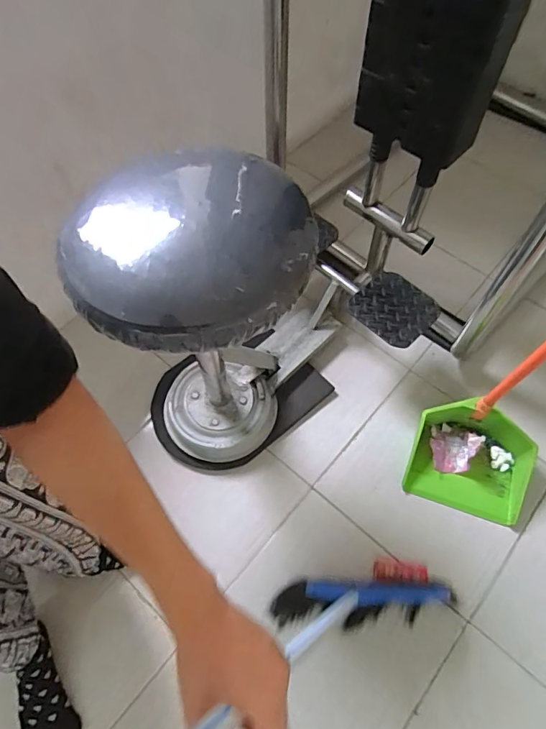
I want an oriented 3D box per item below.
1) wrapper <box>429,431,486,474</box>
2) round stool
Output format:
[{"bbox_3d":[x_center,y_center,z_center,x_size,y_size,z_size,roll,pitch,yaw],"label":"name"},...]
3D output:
[{"bbox_3d":[0.417,0.196,1.043,0.105,0.049,0.097,-1,60,1],"label":"wrapper"},{"bbox_3d":[-0.103,-0.030,0.854,0.317,0.644,0.292,-1,60,1],"label":"round stool"}]

